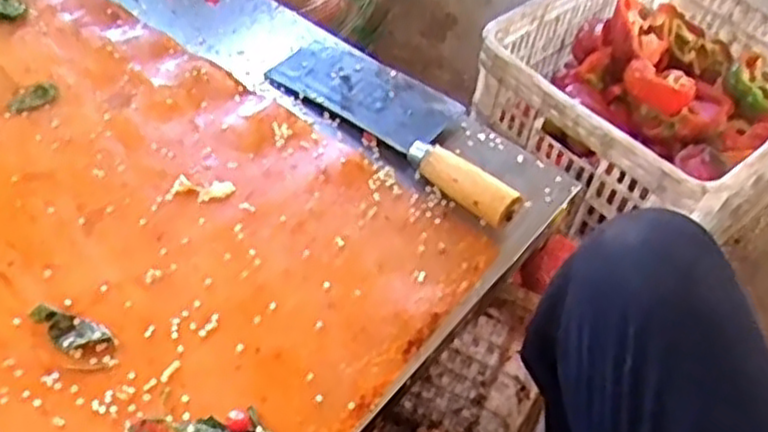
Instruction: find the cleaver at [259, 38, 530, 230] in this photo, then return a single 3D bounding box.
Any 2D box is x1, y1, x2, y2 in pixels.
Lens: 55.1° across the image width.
[{"bbox_3d":[0.021,-0.093,0.647,0.272,0.031,0.089,37,56,24],"label":"cleaver"}]

